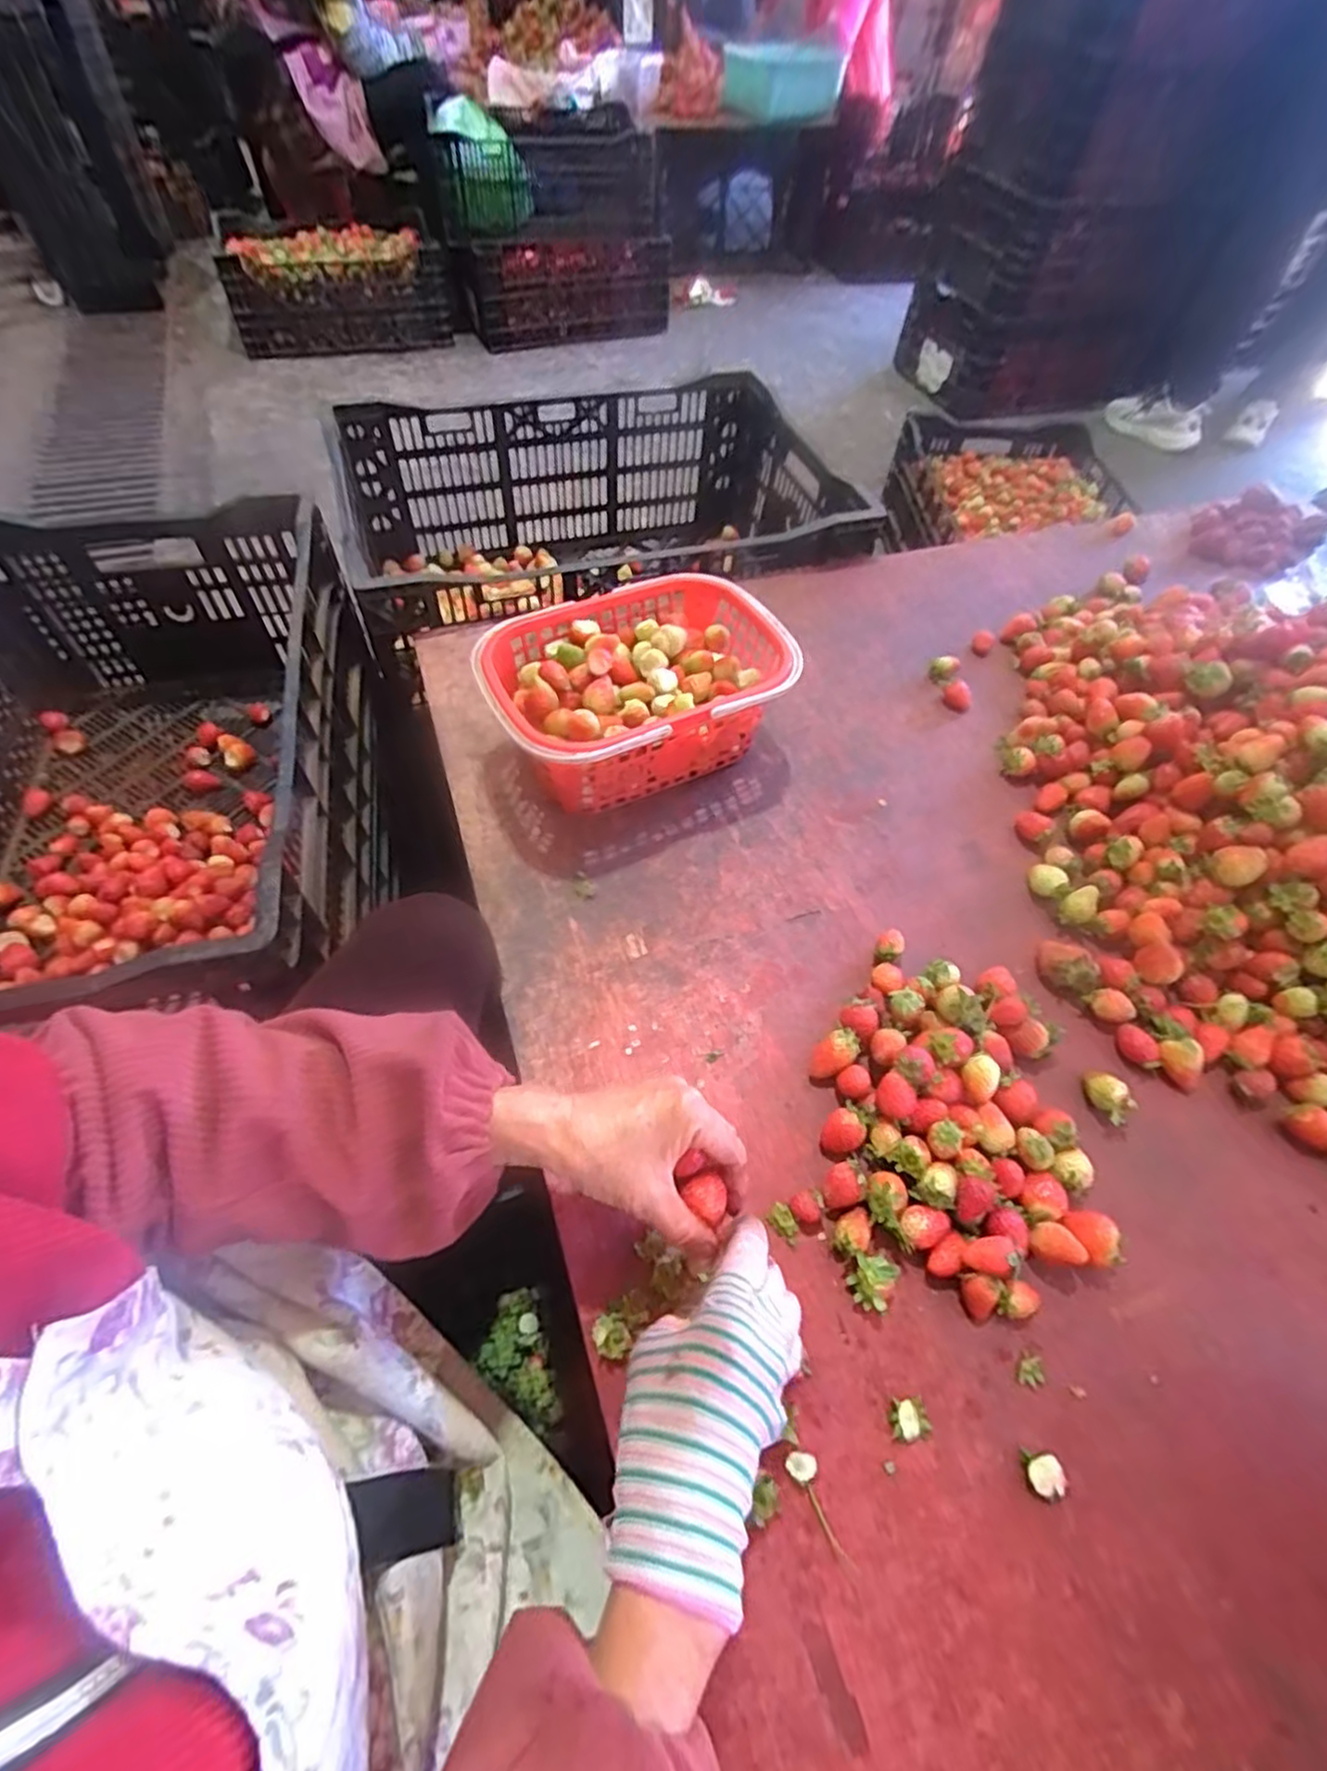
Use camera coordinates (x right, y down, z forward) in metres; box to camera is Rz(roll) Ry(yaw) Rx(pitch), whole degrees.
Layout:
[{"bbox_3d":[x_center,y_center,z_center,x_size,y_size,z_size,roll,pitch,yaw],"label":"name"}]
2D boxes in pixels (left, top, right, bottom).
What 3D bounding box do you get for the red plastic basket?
[{"bbox_3d":[-0.022,-0.159,0.605,0.248,0.101,0.166,-24,61,-17],"label":"red plastic basket"}]

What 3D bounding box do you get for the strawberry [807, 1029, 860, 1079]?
[{"bbox_3d":[0.113,0.115,0.474,0.023,0.025,0.034,38,62,22],"label":"strawberry"}]

